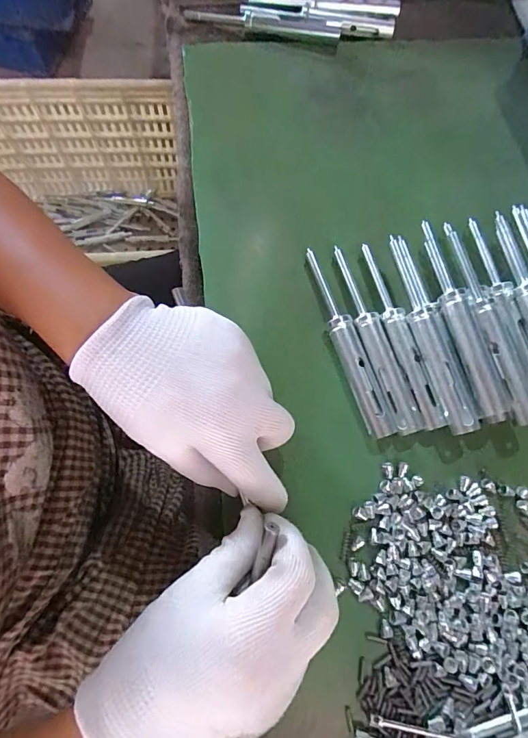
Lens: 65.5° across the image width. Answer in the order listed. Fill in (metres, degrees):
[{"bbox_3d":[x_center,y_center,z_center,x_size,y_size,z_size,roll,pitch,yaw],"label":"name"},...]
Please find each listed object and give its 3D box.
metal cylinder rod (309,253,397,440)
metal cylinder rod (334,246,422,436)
[{"bbox_3d":[0.057,-0.019,0.293,0.016,0.018,0.139,-19,77,-8],"label":"metal cylinder rod"},{"bbox_3d":[0.077,-0.020,0.295,0.018,0.023,0.137,-17,75,-6],"label":"metal cylinder rod"}]

